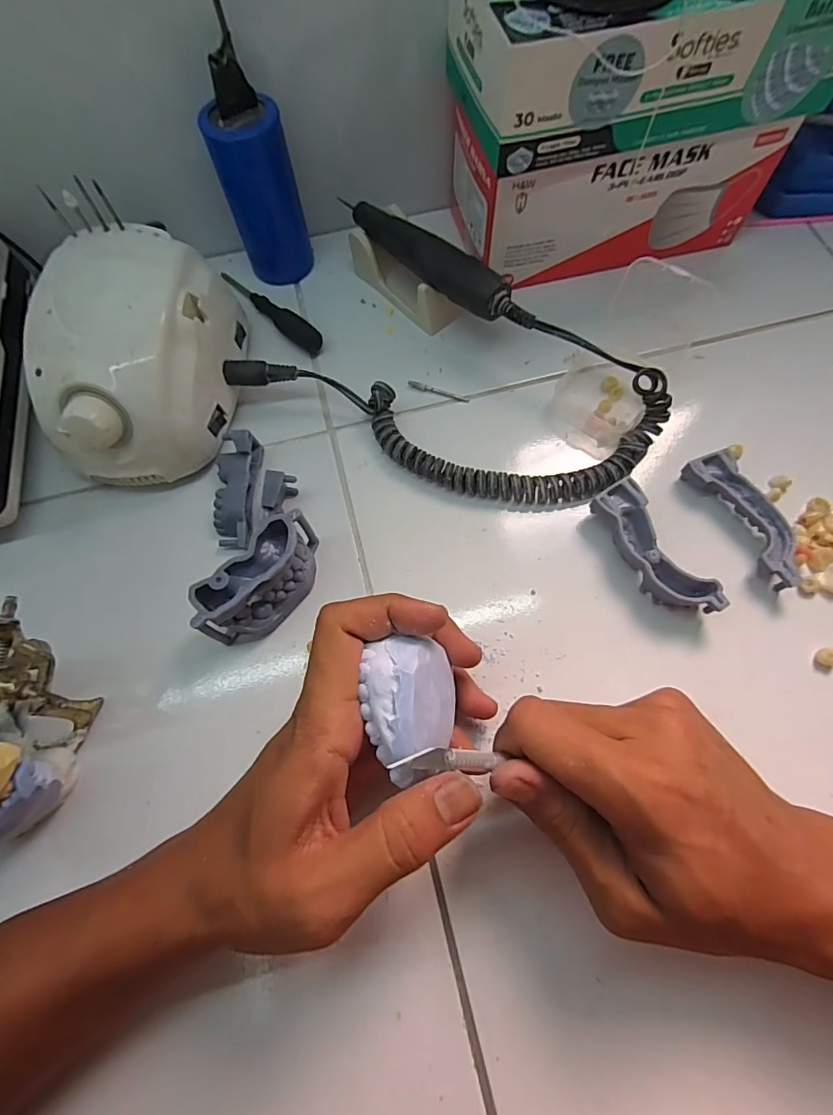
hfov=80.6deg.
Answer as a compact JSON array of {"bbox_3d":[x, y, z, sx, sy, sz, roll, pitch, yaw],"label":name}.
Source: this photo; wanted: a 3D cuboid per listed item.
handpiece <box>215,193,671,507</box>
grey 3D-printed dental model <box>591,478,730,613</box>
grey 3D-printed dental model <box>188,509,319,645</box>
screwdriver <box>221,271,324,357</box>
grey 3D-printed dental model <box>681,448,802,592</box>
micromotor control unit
[{"bbox_3d":[0.022,-0.119,0.318,0.257,0.048,0.160,33,75,13],"label":"handpiece"},{"bbox_3d":[0.134,-0.002,0.282,0.030,0.021,0.086,-30,71,-8],"label":"grey 3D-printed dental model"},{"bbox_3d":[-0.084,0.014,0.277,0.034,0.041,0.079,40,76,15],"label":"grey 3D-printed dental model"},{"bbox_3d":[-0.111,-0.187,0.372,0.108,0.012,0.017,40,76,15],"label":"screwdriver"},{"bbox_3d":[0.195,-0.023,0.289,0.027,0.016,0.087,-23,71,-6],"label":"grey 3D-printed dental model"},{"bbox_3d":[-0.170,-0.120,0.306,0.092,0.081,0.134,-2,70,2],"label":"micromotor control unit"}]

